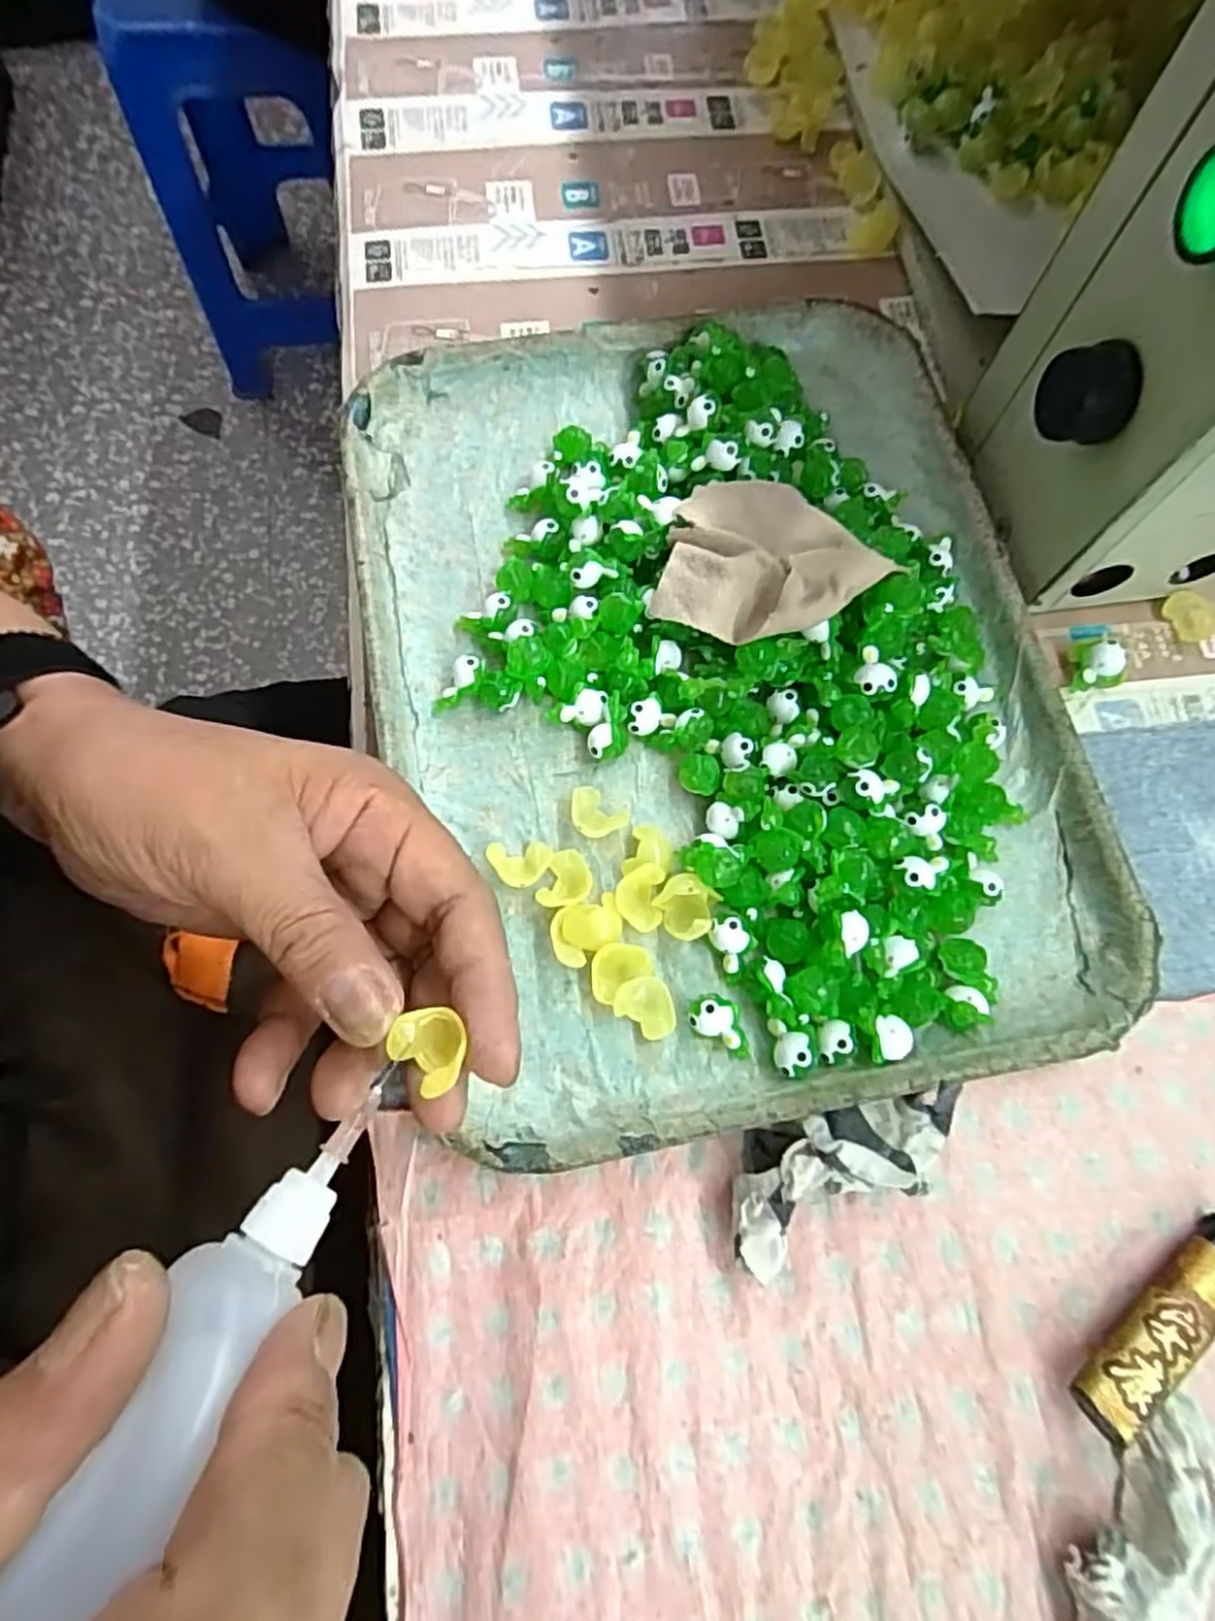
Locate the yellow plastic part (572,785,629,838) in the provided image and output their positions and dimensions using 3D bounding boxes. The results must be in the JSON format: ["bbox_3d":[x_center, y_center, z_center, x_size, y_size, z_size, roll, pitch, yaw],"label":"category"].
[{"bbox_3d":[-0.003,0.001,0.294,0.021,0.010,0.020,2,75,0],"label":"yellow plastic part"}]

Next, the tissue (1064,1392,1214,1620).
[{"bbox_3d":[0.162,0.229,0.226,0.045,0.019,0.095,26,77,6],"label":"tissue"}]

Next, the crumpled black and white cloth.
[{"bbox_3d":[0.078,0.117,0.254,0.085,0.031,0.038,-22,77,-6],"label":"crumpled black and white cloth"}]

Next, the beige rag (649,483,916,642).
[{"bbox_3d":[0.058,-0.092,0.301,0.078,0.029,0.066,38,78,9],"label":"beige rag"}]

